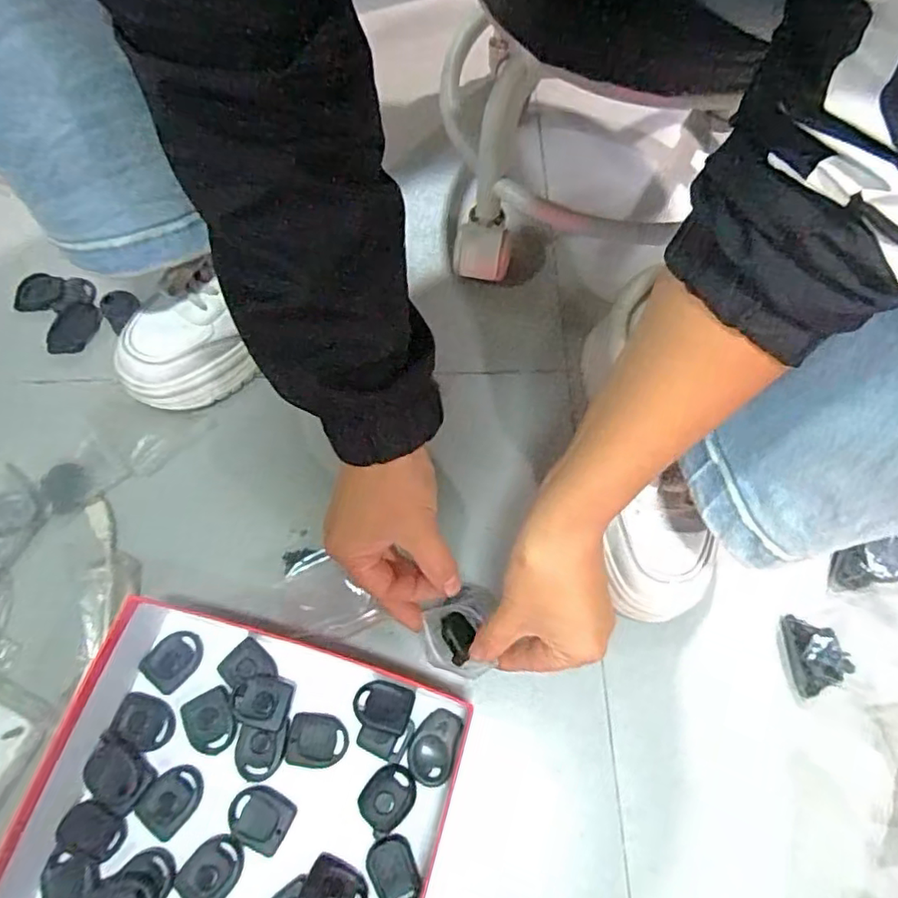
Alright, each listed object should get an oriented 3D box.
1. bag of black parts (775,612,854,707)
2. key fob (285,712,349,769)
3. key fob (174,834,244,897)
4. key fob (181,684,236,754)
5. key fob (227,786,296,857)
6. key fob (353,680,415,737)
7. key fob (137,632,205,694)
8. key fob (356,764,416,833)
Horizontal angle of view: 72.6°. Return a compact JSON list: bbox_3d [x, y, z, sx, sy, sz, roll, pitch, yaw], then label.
[{"bbox_3d":[0.254,0.144,0.426,0.034,0.026,0.055,0,66,-1],"label":"bag of black parts"},{"bbox_3d":[-0.087,0.192,0.403,0.038,0.006,0.032,6,66,1],"label":"key fob"},{"bbox_3d":[-0.144,0.257,0.370,0.032,0.005,0.038,39,71,14],"label":"key fob"},{"bbox_3d":[-0.159,0.181,0.407,0.034,0.008,0.040,-17,68,-9],"label":"key fob"},{"bbox_3d":[-0.119,0.232,0.384,0.039,0.009,0.031,29,69,11],"label":"key fob"},{"bbox_3d":[-0.044,0.174,0.413,0.038,0.005,0.030,16,67,5],"label":"key fob"},{"bbox_3d":[-0.190,0.146,0.422,0.029,0.008,0.039,37,70,14],"label":"key fob"},{"bbox_3d":[-0.040,0.225,0.395,0.030,0.004,0.038,42,72,16],"label":"key fob"}]

